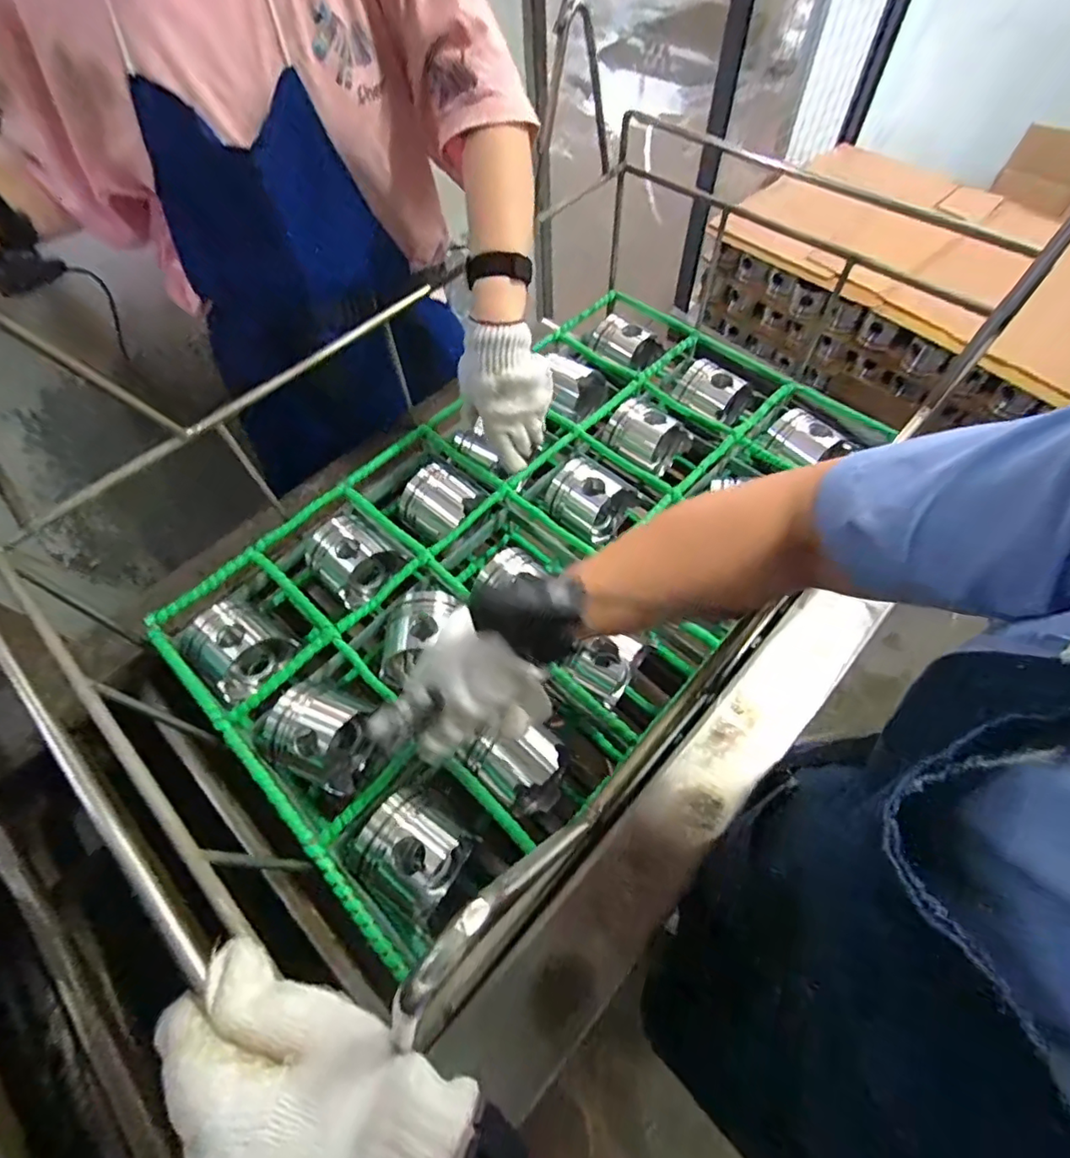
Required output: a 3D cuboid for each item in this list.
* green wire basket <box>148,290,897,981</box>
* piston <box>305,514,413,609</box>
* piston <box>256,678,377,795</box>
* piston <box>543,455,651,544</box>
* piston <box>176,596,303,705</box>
[{"bbox_3d":[0.000,-0.030,0.683,0.473,0.122,0.756,39,68,22],"label":"green wire basket"},{"bbox_3d":[-0.222,-0.022,0.680,0.099,0.067,0.090,39,68,22],"label":"piston"},{"bbox_3d":[-0.224,0.162,0.577,0.109,0.077,0.089,19,62,13],"label":"piston"},{"bbox_3d":[0.072,-0.096,0.717,0.083,0.085,0.107,-41,65,-19],"label":"piston"},{"bbox_3d":[-0.340,0.074,0.625,0.104,0.077,0.089,34,66,20],"label":"piston"}]

